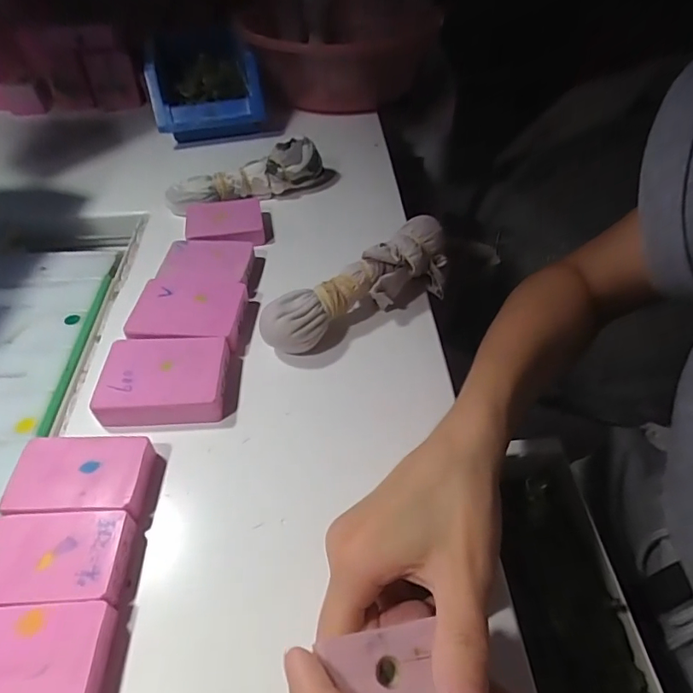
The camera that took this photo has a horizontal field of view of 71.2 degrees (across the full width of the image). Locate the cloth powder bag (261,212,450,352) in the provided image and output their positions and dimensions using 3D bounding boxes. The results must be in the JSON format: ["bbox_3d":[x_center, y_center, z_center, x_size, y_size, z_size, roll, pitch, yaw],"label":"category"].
[{"bbox_3d":[0.014,-0.041,0.363,0.163,0.048,0.048,-33,55,-25],"label":"cloth powder bag"}]

